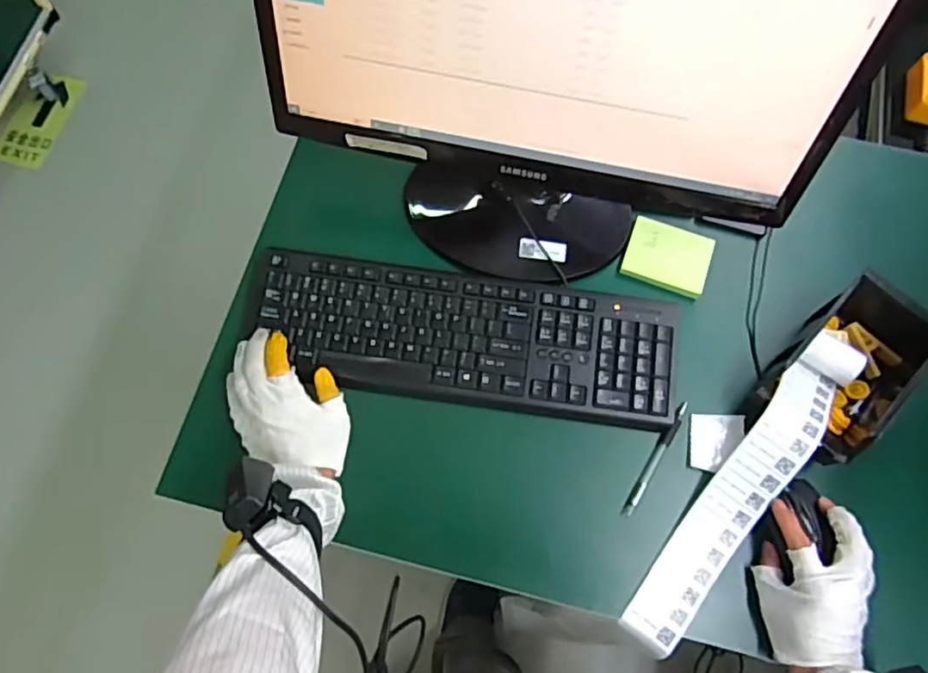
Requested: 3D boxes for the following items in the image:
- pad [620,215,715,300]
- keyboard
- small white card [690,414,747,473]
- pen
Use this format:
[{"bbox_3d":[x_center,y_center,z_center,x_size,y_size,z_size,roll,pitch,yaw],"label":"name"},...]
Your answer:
[{"bbox_3d":[0.208,-0.081,0.637,0.084,0.010,0.062,25,72,8],"label":"pad"},{"bbox_3d":[0.000,-0.002,0.617,0.408,0.019,0.130,10,71,2],"label":"keyboard"},{"bbox_3d":[0.240,0.100,0.593,0.049,0.006,0.056,5,61,11],"label":"small white card"},{"bbox_3d":[0.179,0.113,0.585,0.010,0.006,0.118,32,73,10],"label":"pen"}]

